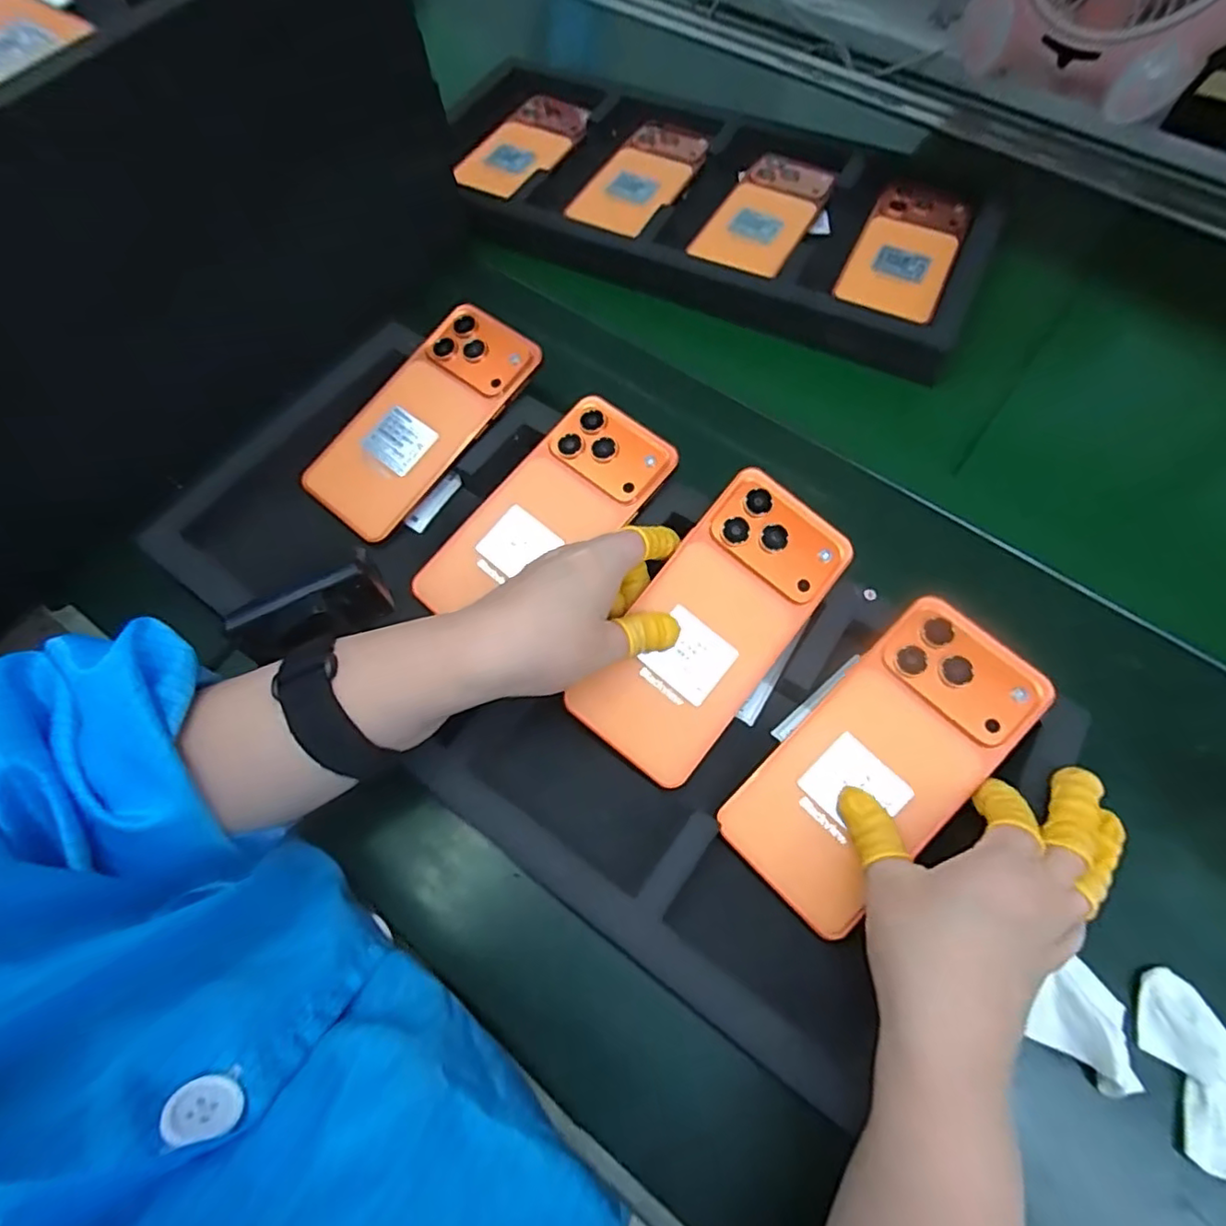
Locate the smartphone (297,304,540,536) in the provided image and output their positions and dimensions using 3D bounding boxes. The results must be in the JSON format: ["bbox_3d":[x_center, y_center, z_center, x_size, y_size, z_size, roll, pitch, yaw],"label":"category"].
[{"bbox_3d":[-0.122,-0.125,0.394,0.076,0.007,0.163,40,85,14],"label":"smartphone"}]

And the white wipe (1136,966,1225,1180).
[{"bbox_3d":[0.255,0.196,0.260,0.039,0.013,0.076,-6,65,-7],"label":"white wipe"}]

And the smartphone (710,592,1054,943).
[{"bbox_3d":[0.130,0.070,0.296,0.160,0.008,0.076,-42,74,-5],"label":"smartphone"}]

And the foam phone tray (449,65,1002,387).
[{"bbox_3d":[0.068,-0.337,0.508,0.454,0.031,0.223,24,65,7],"label":"foam phone tray"}]

